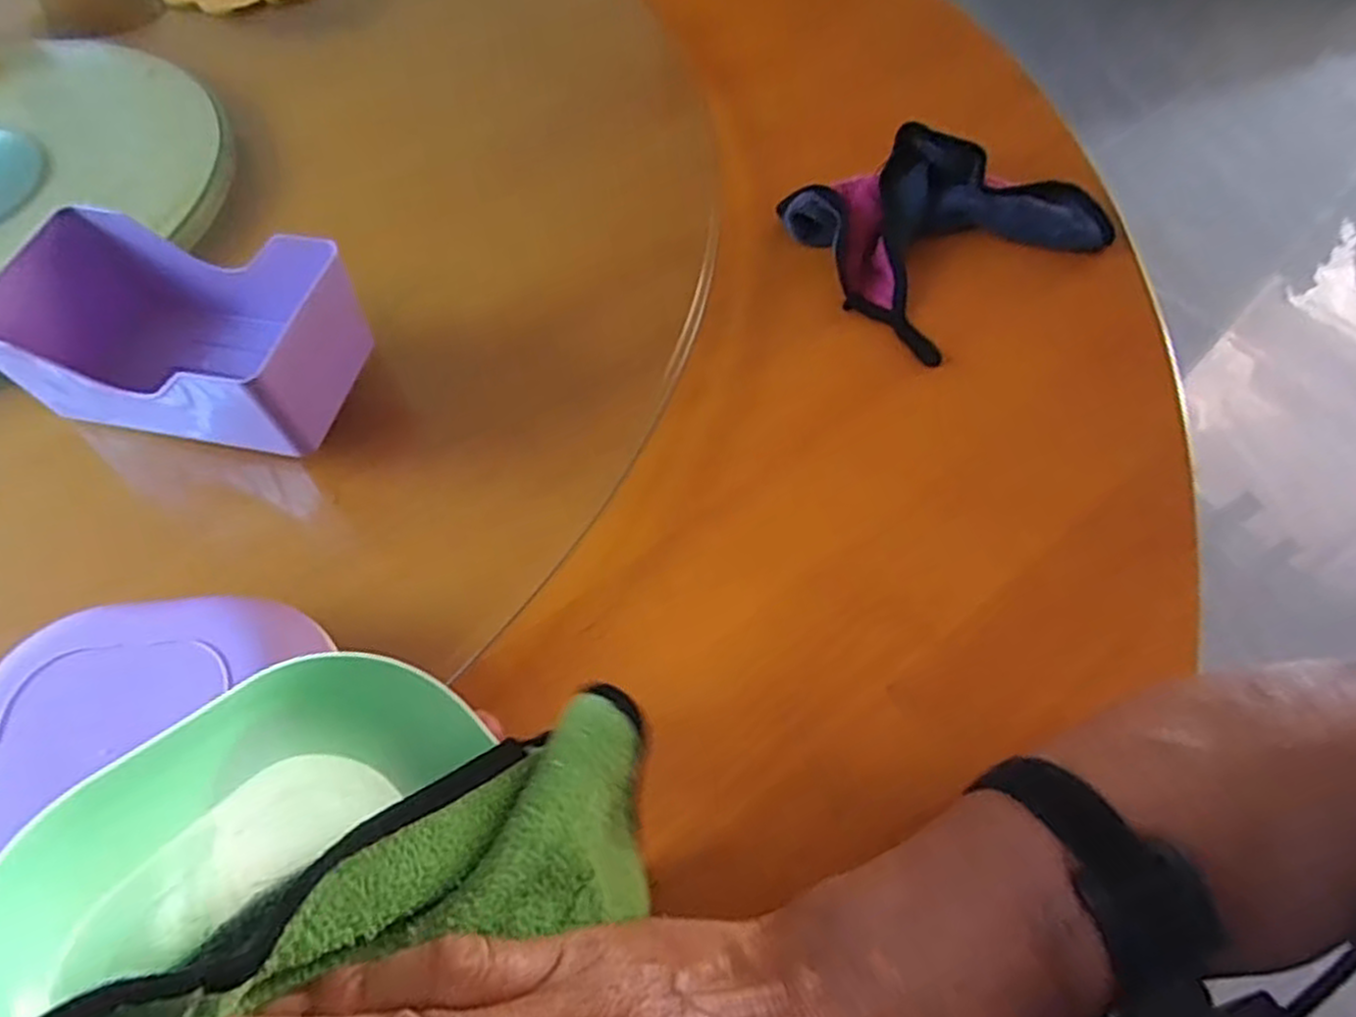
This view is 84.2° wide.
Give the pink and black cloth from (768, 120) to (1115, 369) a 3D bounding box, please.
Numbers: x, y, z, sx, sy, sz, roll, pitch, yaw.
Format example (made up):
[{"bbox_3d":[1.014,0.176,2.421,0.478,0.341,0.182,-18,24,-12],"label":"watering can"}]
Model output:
[{"bbox_3d":[0.163,-0.177,0.465,0.160,0.046,0.140,-34,64,-17],"label":"pink and black cloth"}]

